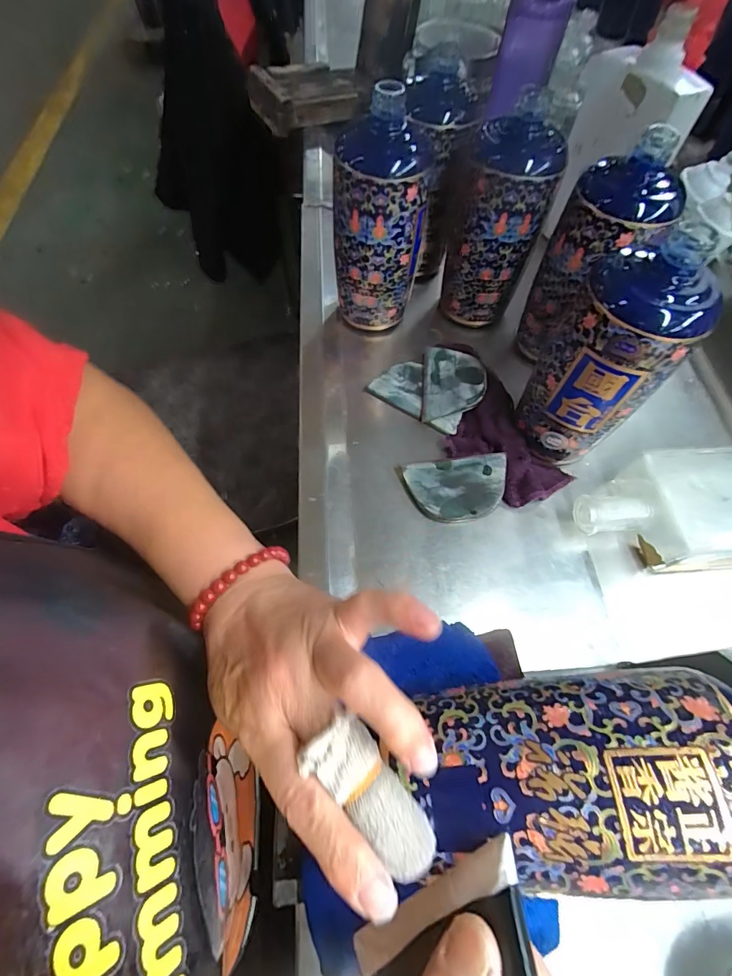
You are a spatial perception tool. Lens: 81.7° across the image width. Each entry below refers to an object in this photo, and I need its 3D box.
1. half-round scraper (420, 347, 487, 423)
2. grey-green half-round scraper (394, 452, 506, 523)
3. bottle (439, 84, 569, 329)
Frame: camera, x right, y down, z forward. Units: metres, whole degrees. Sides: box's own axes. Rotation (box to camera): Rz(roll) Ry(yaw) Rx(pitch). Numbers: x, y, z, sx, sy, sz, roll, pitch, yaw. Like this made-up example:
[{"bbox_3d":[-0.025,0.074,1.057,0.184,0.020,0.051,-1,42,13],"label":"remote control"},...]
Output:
[{"bbox_3d":[0.084,-0.102,0.410,0.059,0.004,0.077,1,73,14],"label":"half-round scraper"},{"bbox_3d":[0.077,0.001,0.365,0.089,0.017,0.054,-4,63,-3],"label":"grey-green half-round scraper"},{"bbox_3d":[0.126,-0.259,0.411,0.081,0.166,0.095,7,63,3],"label":"bottle"}]

